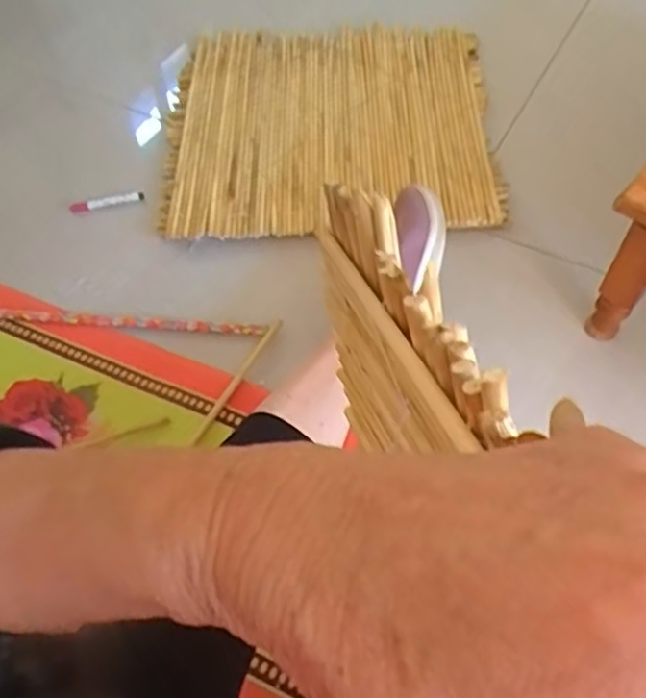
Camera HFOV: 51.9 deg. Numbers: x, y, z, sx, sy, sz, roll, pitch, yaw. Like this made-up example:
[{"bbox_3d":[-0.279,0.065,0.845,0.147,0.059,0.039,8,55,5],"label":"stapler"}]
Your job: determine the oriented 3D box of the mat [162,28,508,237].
[{"bbox_3d":[0.011,-0.355,1.034,0.479,0.025,0.480,0,57,4],"label":"mat"}]

